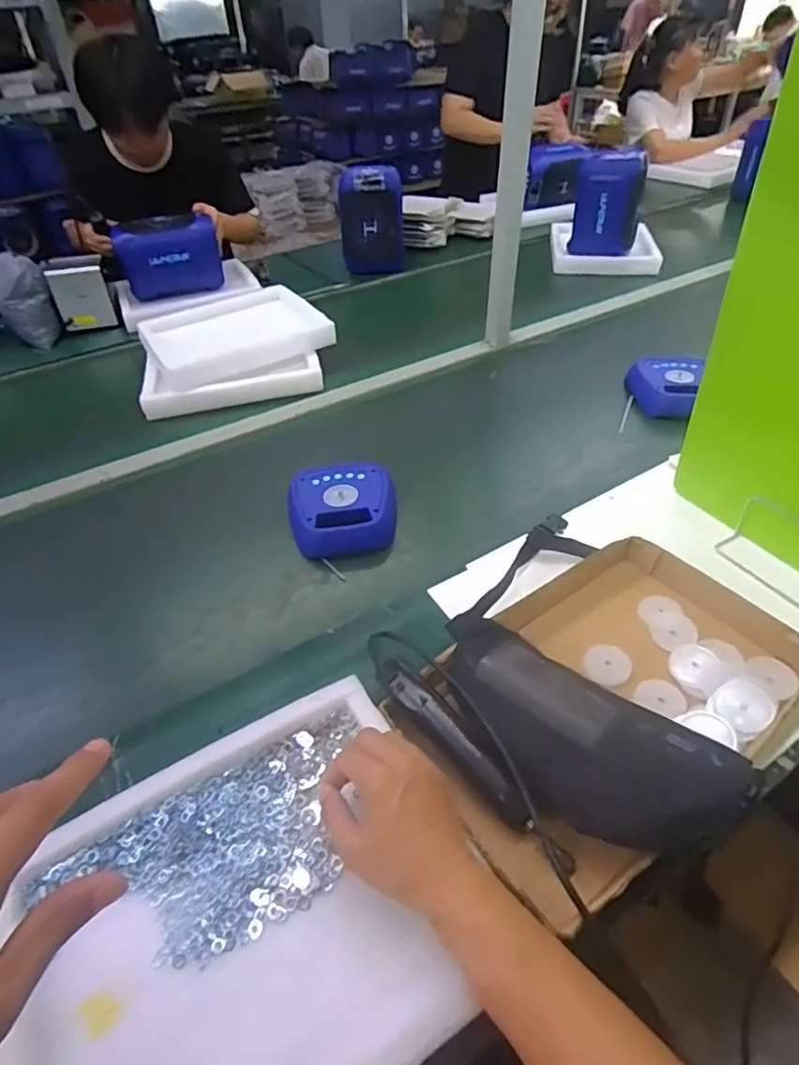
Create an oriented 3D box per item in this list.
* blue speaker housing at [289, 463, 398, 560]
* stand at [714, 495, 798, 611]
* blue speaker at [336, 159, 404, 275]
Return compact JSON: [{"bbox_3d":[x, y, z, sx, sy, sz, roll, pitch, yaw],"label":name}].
[{"bbox_3d":[-0.081,-0.037,0.856,0.158,0.048,0.166,-2,43,2],"label":"blue speaker housing"},{"bbox_3d":[0.481,0.027,0.705,0.050,0.084,0.152,-23,46,-20],"label":"stand"},{"bbox_3d":[-0.077,-0.850,1.554,0.173,0.243,0.092,-1,43,3],"label":"blue speaker"}]

